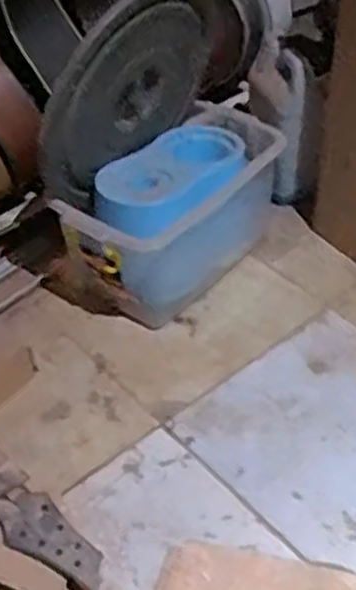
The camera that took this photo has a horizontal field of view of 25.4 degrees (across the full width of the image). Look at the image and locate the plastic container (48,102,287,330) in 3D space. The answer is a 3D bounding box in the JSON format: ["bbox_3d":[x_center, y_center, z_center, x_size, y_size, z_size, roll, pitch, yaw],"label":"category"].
[{"bbox_3d":[0.017,-0.165,1.510,0.441,0.260,0.184,-33,52,-27],"label":"plastic container"}]

